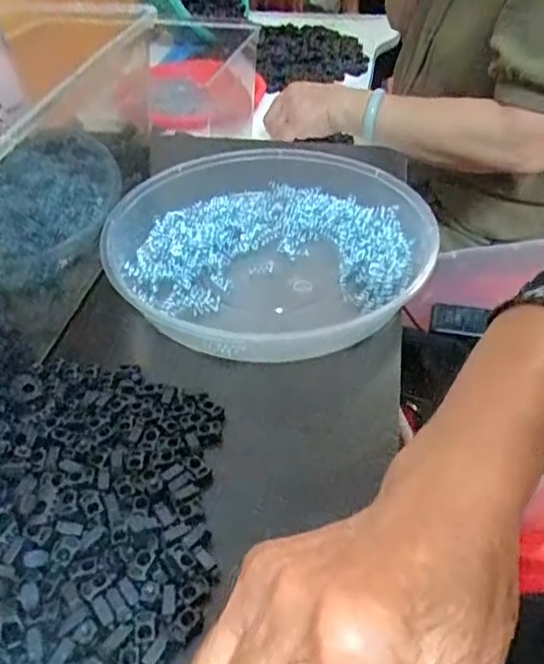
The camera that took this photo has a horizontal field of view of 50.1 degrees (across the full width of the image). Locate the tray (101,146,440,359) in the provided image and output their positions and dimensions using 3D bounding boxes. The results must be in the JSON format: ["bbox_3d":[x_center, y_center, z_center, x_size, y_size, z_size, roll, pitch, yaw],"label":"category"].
[{"bbox_3d":[-0.007,-0.066,0.433,0.237,0.035,0.221,26,50,24],"label":"tray"}]

